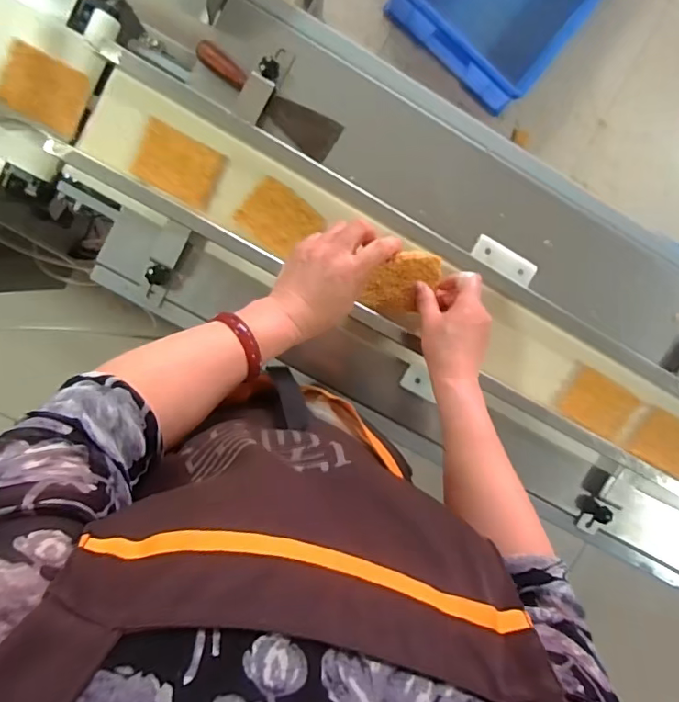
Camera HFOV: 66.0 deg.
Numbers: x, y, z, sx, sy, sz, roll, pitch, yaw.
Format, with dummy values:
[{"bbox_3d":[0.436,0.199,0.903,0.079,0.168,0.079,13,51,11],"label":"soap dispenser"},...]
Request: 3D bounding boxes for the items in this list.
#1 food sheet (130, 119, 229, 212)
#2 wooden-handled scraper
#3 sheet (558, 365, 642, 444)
[{"bbox_3d":[-0.187,-0.215,0.605,0.091,0.012,0.067,25,89,-7],"label":"food sheet"},{"bbox_3d":[-0.085,-0.287,0.605,0.180,0.024,0.045,28,94,-8],"label":"wooden-handled scraper"},{"bbox_3d":[0.342,0.069,0.686,0.106,0.011,0.067,28,95,-10],"label":"sheet"}]

